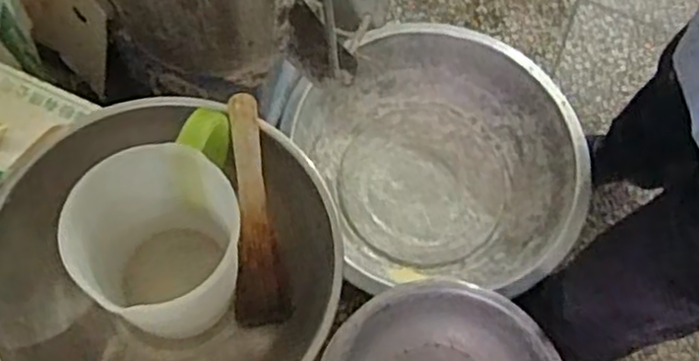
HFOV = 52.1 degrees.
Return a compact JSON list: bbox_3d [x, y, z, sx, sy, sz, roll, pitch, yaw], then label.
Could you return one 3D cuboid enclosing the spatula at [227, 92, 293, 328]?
[{"bbox_3d":[-0.085,0.028,0.633,0.045,0.015,0.204,-6,96,-6],"label":"spatula"}]

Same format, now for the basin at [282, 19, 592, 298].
[{"bbox_3d":[0.151,-0.048,1.267,0.495,0.147,0.463,1,66,-3],"label":"basin"}]

